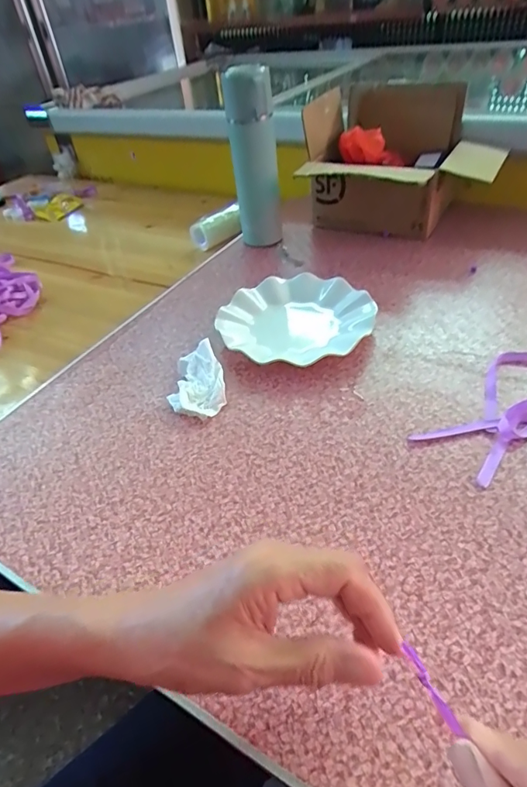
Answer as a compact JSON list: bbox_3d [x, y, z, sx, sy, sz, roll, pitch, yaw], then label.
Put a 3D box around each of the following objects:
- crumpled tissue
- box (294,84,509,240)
[{"bbox_3d":[-0.074,-0.014,0.495,0.058,0.029,0.092,-9,43,-1],"label":"crumpled tissue"},{"bbox_3d":[0.202,-0.342,0.692,0.256,0.177,0.204,14,47,22],"label":"box"}]

